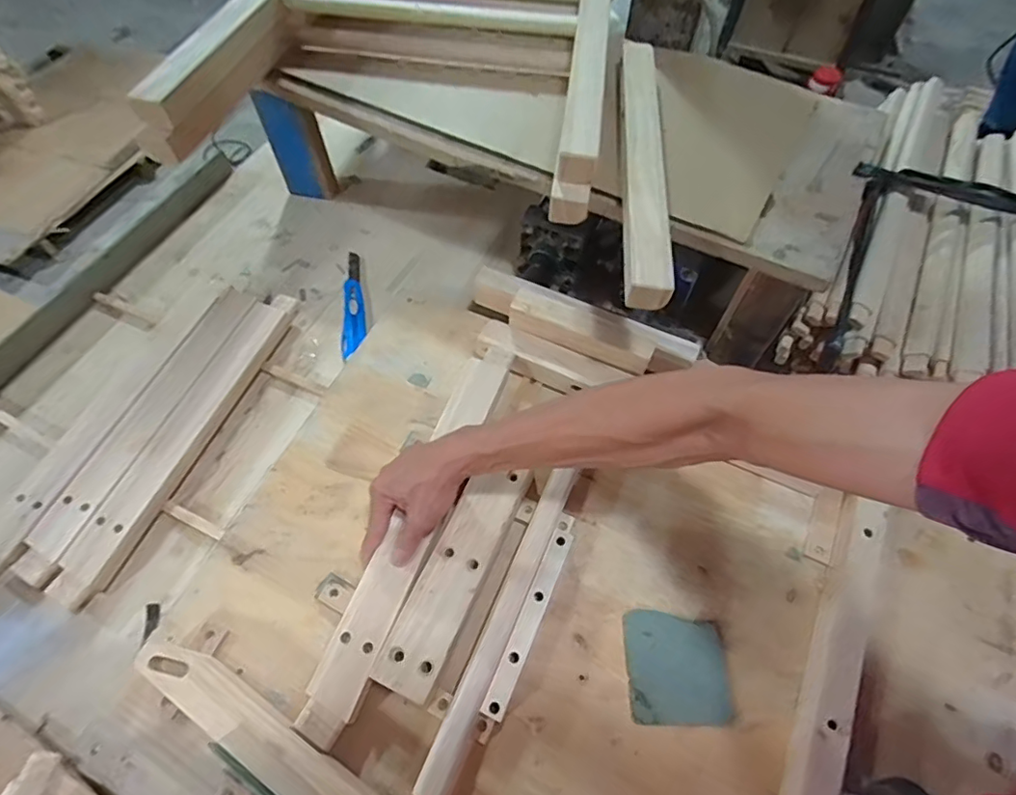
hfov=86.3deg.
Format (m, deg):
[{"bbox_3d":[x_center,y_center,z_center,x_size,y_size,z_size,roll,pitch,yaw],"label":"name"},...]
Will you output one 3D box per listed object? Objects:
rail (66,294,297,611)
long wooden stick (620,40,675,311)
[{"bbox_3d":[-0.389,0.036,0.672,0.052,0.032,0.416,18,61,10],"label":"rail"},{"bbox_3d":[0.156,-0.276,0.625,0.048,0.038,0.424,6,60,3],"label":"long wooden stick"}]

